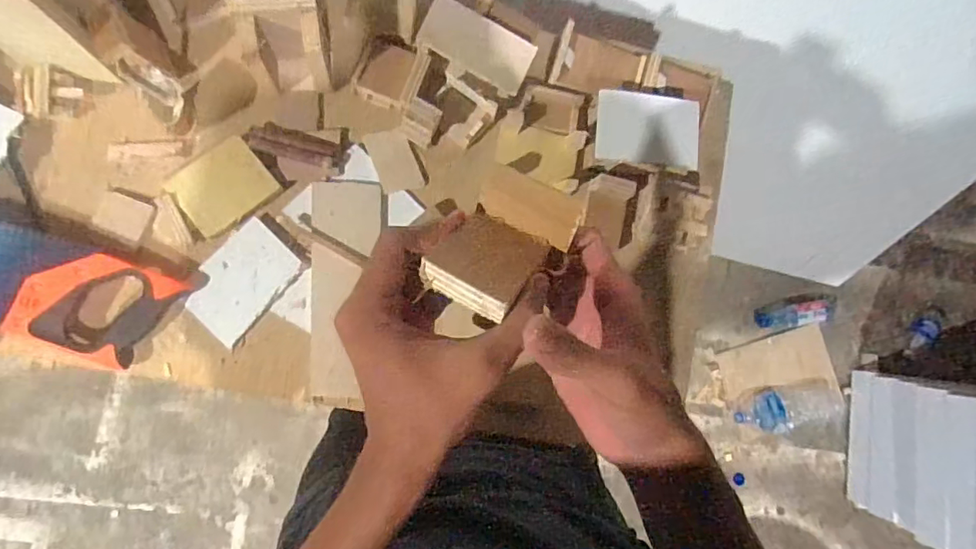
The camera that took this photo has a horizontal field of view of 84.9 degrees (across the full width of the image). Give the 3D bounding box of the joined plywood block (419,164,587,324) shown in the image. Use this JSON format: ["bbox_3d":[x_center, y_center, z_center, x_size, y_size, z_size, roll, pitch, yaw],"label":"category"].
[{"bbox_3d":[0.009,-0.018,0.292,0.062,0.046,0.082,31,43,6],"label":"joined plywood block"}]

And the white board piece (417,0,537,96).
[{"bbox_3d":[-0.014,-0.273,0.638,0.132,0.007,0.065,26,109,-6],"label":"white board piece"}]

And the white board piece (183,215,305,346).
[{"bbox_3d":[-0.290,0.007,0.626,0.081,0.004,0.129,39,82,-2],"label":"white board piece"}]

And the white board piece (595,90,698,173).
[{"bbox_3d":[0.197,-0.177,0.652,0.127,0.005,0.081,7,106,1],"label":"white board piece"}]

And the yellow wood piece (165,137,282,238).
[{"bbox_3d":[-0.312,-0.103,0.627,0.102,0.009,0.079,-37,90,-9],"label":"yellow wood piece"}]

